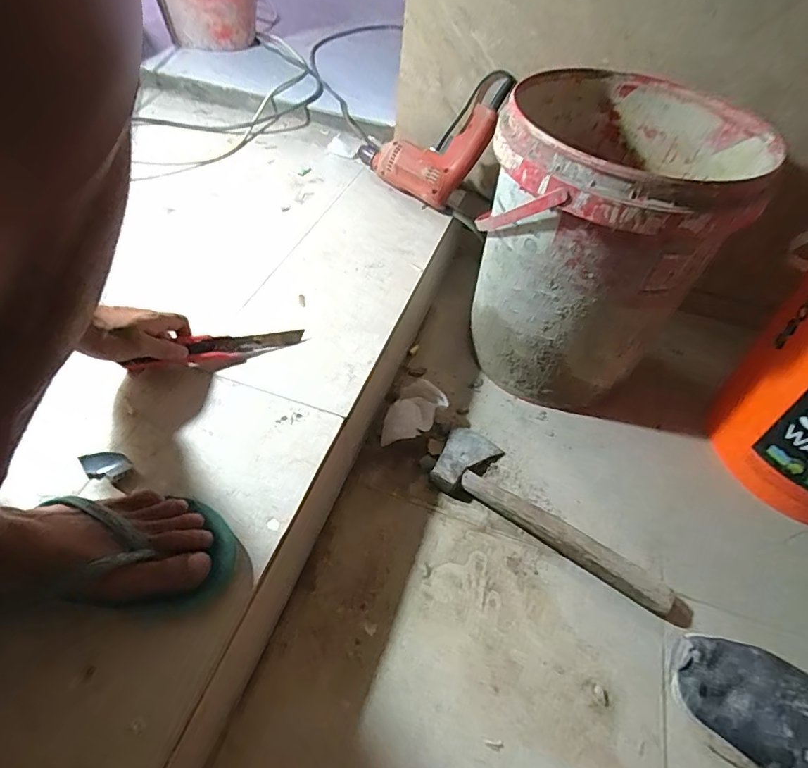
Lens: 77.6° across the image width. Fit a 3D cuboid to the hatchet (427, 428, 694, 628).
[{"bbox_3d":[0.196,0.160,0.626,0.331,0.031,0.101,27,51,17],"label":"hatchet"}]

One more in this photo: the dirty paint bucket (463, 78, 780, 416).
[{"bbox_3d":[0.260,-0.191,0.722,0.307,0.355,0.332,22,50,12],"label":"dirty paint bucket"}]

